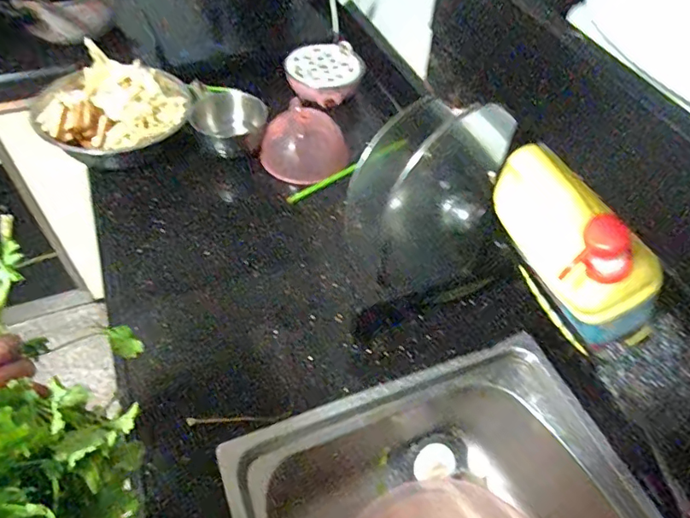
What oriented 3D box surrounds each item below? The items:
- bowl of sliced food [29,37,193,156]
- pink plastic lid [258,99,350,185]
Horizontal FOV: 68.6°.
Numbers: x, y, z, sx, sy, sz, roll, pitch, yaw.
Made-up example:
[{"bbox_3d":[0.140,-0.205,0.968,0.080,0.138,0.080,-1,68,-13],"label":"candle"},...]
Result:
[{"bbox_3d":[-0.396,-0.273,0.868,0.239,0.070,0.236,2,51,-2],"label":"bowl of sliced food"},{"bbox_3d":[-0.068,-0.184,0.847,0.135,0.050,0.129,31,94,22],"label":"pink plastic lid"}]

